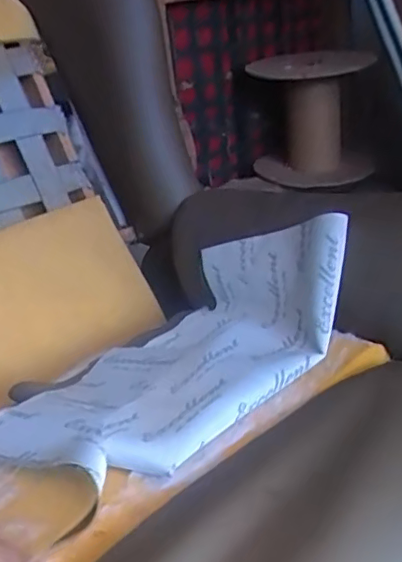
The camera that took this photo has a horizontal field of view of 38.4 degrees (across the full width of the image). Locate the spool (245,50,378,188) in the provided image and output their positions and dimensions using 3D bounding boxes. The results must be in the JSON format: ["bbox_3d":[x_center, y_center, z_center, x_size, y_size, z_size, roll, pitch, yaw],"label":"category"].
[{"bbox_3d":[0.276,-0.408,1.445,0.302,0.283,0.374,-2,28,10],"label":"spool"}]

